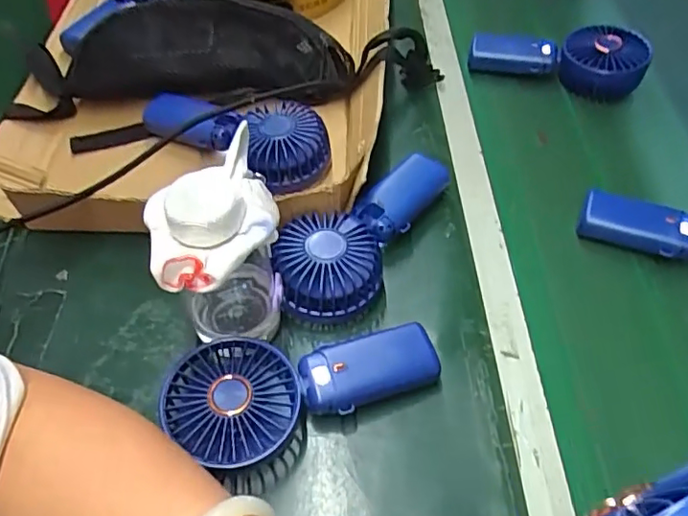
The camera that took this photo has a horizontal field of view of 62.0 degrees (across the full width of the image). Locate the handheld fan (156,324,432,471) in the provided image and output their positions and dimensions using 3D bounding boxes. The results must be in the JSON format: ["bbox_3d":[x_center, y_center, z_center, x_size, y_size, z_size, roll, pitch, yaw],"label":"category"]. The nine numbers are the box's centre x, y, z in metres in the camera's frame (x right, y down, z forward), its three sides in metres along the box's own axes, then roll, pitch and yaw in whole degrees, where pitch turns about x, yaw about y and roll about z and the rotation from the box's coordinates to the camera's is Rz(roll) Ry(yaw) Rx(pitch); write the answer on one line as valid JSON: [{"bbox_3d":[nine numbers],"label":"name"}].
[{"bbox_3d":[-0.028,0.081,0.389,0.176,0.044,0.082,-20,57,-16],"label":"handheld fan"}]

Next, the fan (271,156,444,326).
[{"bbox_3d":[0.018,-0.025,0.471,0.073,0.046,0.181,29,58,19],"label":"fan"}]

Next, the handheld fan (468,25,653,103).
[{"bbox_3d":[0.233,-0.218,0.635,0.182,0.064,0.073,7,54,4],"label":"handheld fan"}]

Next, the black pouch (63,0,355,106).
[{"bbox_3d":[-0.133,-0.196,0.562,0.278,0.089,0.077,0,53,-1],"label":"black pouch"}]

